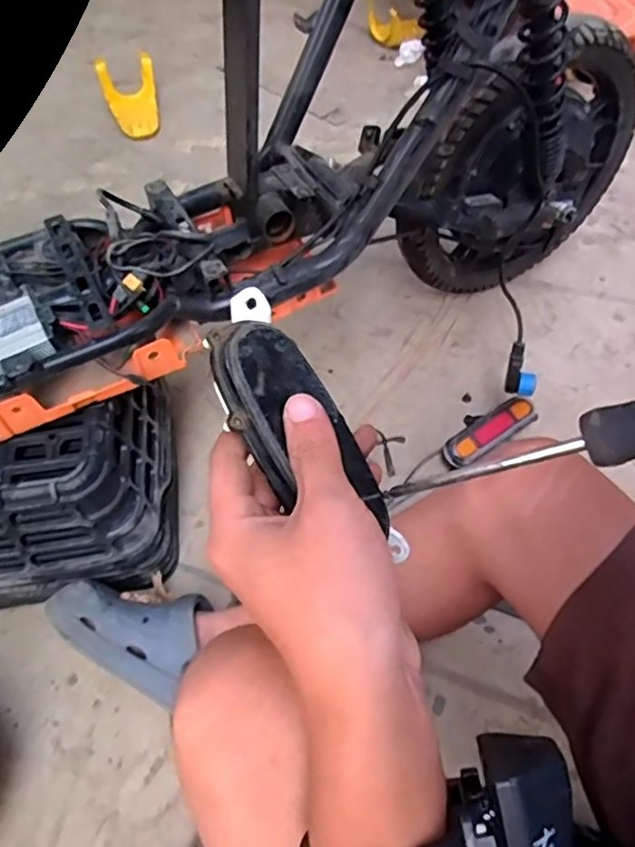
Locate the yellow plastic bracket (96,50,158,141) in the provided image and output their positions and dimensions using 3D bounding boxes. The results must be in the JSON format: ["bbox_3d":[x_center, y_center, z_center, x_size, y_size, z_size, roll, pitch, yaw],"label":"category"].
[{"bbox_3d":[-0.378,-0.661,1.213,0.114,0.057,0.173,-10,76,-4],"label":"yellow plastic bracket"}]

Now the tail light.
[{"bbox_3d":[0.231,0.010,0.824,0.156,0.049,0.062,-33,64,-18],"label":"tail light"}]

